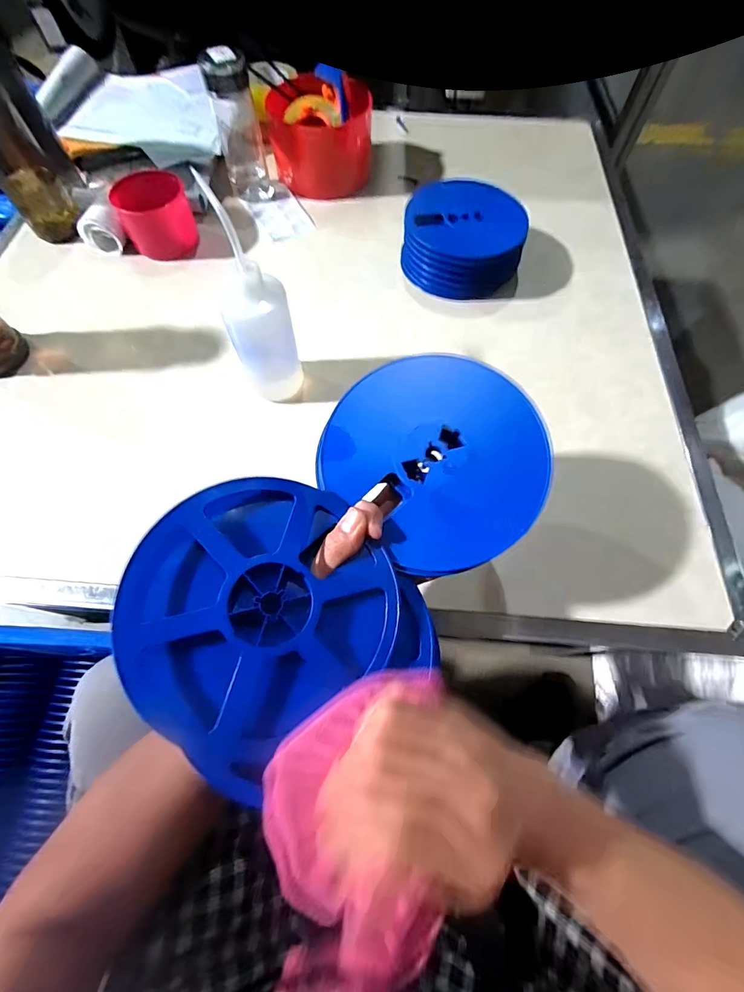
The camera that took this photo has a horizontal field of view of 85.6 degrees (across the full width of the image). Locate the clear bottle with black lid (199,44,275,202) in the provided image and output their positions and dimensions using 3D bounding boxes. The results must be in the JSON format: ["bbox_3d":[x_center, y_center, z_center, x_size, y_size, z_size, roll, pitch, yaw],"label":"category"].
[{"bbox_3d":[-0.214,-0.588,0.643,0.067,0.180,0.065,-14,66,-6],"label":"clear bottle with black lid"}]

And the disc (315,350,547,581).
[{"bbox_3d":[0.051,-0.033,0.311,0.157,0.006,0.171,-1,75,5],"label":"disc"}]

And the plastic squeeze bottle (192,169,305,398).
[{"bbox_3d":[-0.124,-0.196,0.440,0.068,0.194,0.063,-14,66,-6],"label":"plastic squeeze bottle"}]

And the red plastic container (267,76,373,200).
[{"bbox_3d":[-0.084,-0.612,0.692,0.174,0.106,0.133,-28,68,-12],"label":"red plastic container"}]

